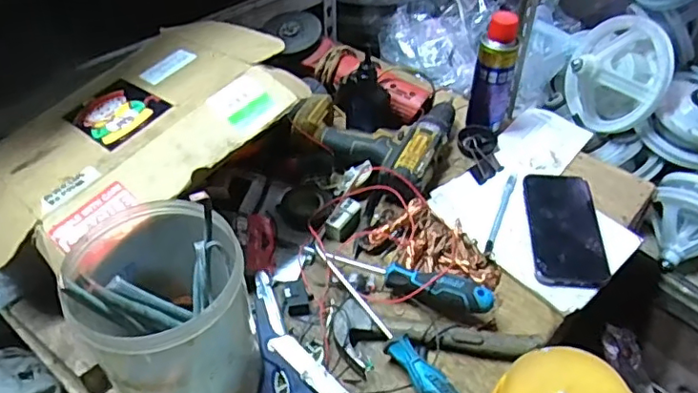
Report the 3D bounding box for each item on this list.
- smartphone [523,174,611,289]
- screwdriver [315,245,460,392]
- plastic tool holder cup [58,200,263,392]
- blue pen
[{"bbox_3d":[0.254,0.035,0.678,0.079,0.010,0.165,1,48,6],"label":"smartphone"},{"bbox_3d":[0.042,0.139,0.579,0.030,0.029,0.245,-25,50,-22],"label":"screwdriver"},{"bbox_3d":[-0.151,0.108,0.499,0.122,0.172,0.138,-19,48,-18],"label":"plastic tool holder cup"},{"bbox_3d":[0.186,0.017,0.703,0.011,0.006,0.134,18,48,17],"label":"blue pen"}]

